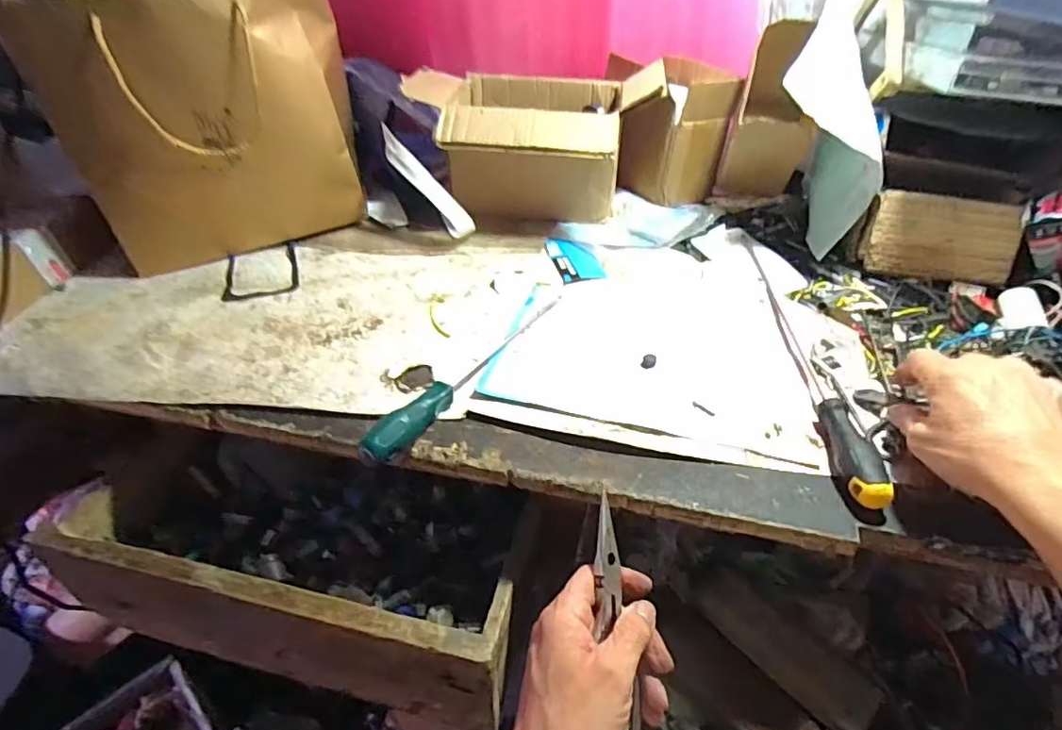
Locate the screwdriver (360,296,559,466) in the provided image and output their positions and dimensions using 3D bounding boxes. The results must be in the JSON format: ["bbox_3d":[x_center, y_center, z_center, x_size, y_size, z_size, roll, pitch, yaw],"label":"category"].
[{"bbox_3d":[-0.048,-0.004,0.504,0.023,0.023,0.281,22,42,22],"label":"screwdriver"}]

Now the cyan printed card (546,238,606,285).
[{"bbox_3d":[0.053,-0.130,0.682,0.052,0.007,0.105,-7,39,-11],"label":"cyan printed card"}]

